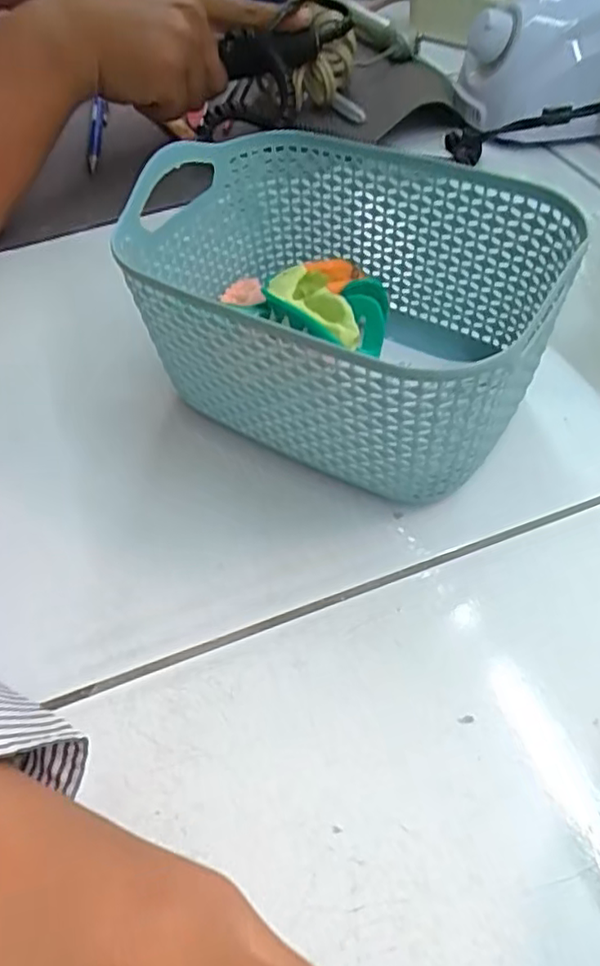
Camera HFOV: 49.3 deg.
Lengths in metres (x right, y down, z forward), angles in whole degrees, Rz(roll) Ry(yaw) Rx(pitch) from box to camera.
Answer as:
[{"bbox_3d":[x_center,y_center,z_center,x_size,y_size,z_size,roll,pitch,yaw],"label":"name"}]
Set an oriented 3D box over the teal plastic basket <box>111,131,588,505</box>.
[{"bbox_3d":[0.017,-0.070,0.277,0.160,0.086,0.118,25,58,23],"label":"teal plastic basket"}]

